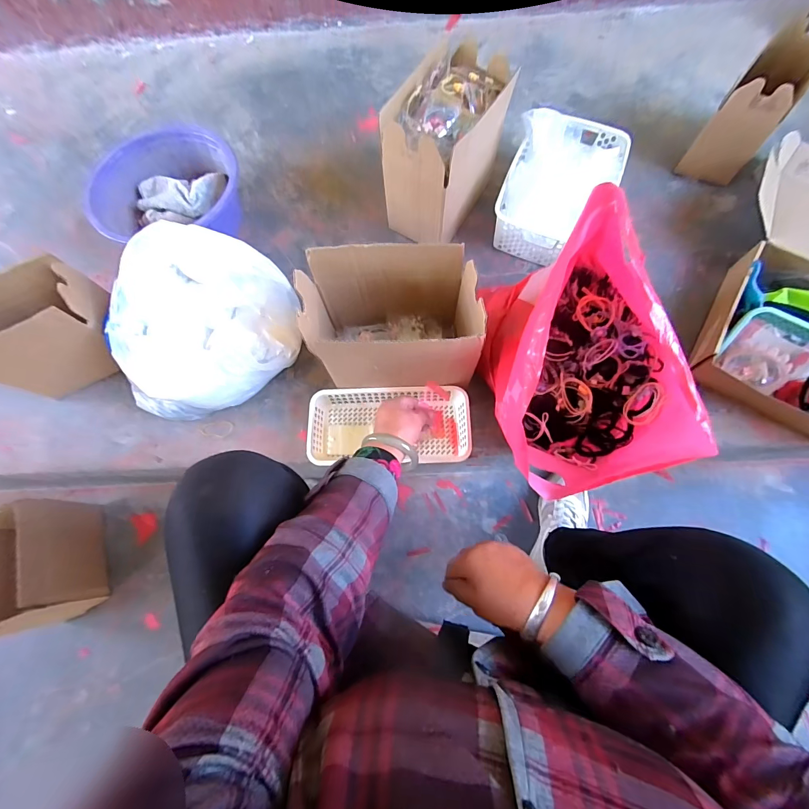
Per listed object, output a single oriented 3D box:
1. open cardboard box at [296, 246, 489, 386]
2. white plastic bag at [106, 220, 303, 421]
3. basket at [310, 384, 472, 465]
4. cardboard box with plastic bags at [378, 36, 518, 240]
[{"bbox_3d":[-0.018,-0.116,0.573,0.233,0.190,0.160,-5,72,0],"label":"open cardboard box"},{"bbox_3d":[-0.333,-0.131,0.632,0.268,0.181,0.261,-18,73,-4],"label":"white plastic bag"},{"bbox_3d":[-0.025,0.036,0.636,0.267,0.047,0.124,0,72,3],"label":"basket"},{"bbox_3d":[0.078,-0.468,0.704,0.143,0.224,0.245,28,75,10],"label":"cardboard box with plastic bags"}]

